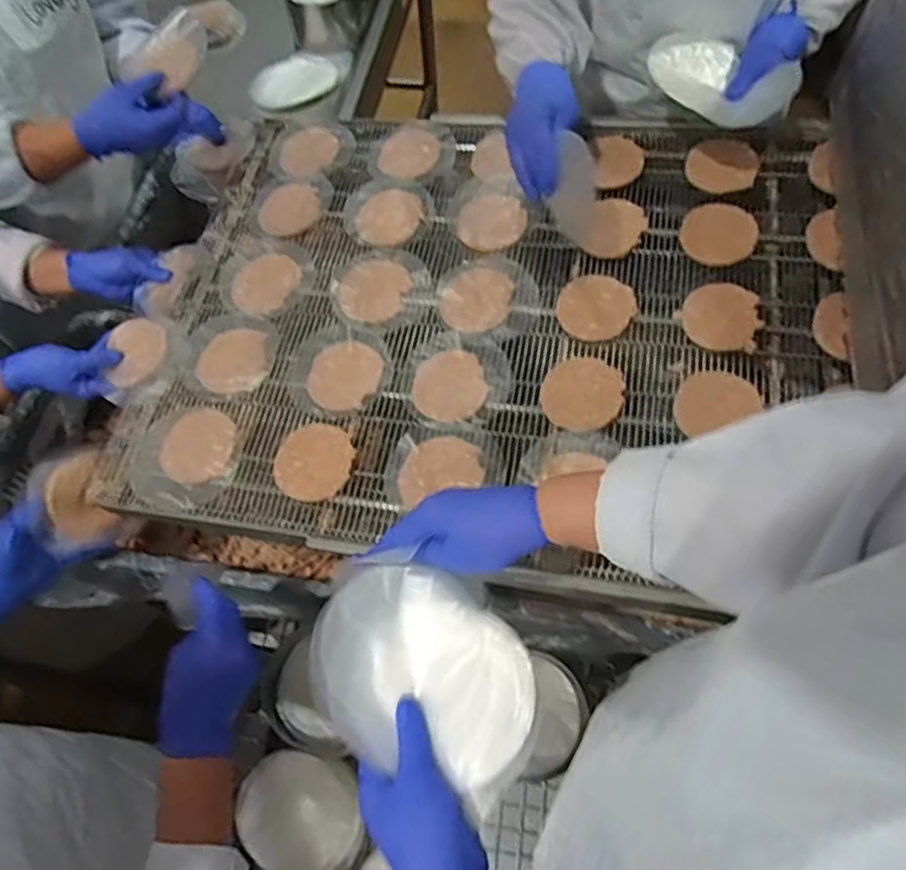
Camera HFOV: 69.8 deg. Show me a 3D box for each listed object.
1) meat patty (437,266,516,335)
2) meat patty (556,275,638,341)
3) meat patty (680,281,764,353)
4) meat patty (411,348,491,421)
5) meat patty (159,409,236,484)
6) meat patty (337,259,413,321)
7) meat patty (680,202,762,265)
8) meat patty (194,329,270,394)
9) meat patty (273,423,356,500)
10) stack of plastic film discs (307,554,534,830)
[{"bbox_3d":[0.028,-0.161,0.759,0.080,0.008,0.092,18,65,9],"label":"meat patty"},{"bbox_3d":[0.162,-0.145,0.735,0.082,0.019,0.078,0,64,0],"label":"meat patty"},{"bbox_3d":[0.292,-0.127,0.711,0.081,0.021,0.081,0,64,0],"label":"meat patty"},{"bbox_3d":[-0.004,-0.054,0.709,0.078,0.004,0.082,0,64,0],"label":"meat patty"},{"bbox_3d":[-0.283,0.011,0.721,0.081,0.017,0.087,-2,64,-1],"label":"meat patty"},{"bbox_3d":[-0.094,-0.174,0.783,0.082,0.012,0.085,0,64,0],"label":"meat patty"},{"bbox_3d":[0.310,-0.236,0.750,0.081,0.022,0.081,0,64,0],"label":"meat patty"},{"bbox_3d":[-0.259,-0.087,0.760,0.080,0.010,0.086,-8,64,-3],"label":"meat patty"},{"bbox_3d":[-0.149,0.027,0.692,0.083,0.010,0.083,0,64,0],"label":"meat patty"},{"bbox_3d":[-0.021,0.175,0.478,0.175,0.026,0.131,34,68,16],"label":"stack of plastic film discs"}]

